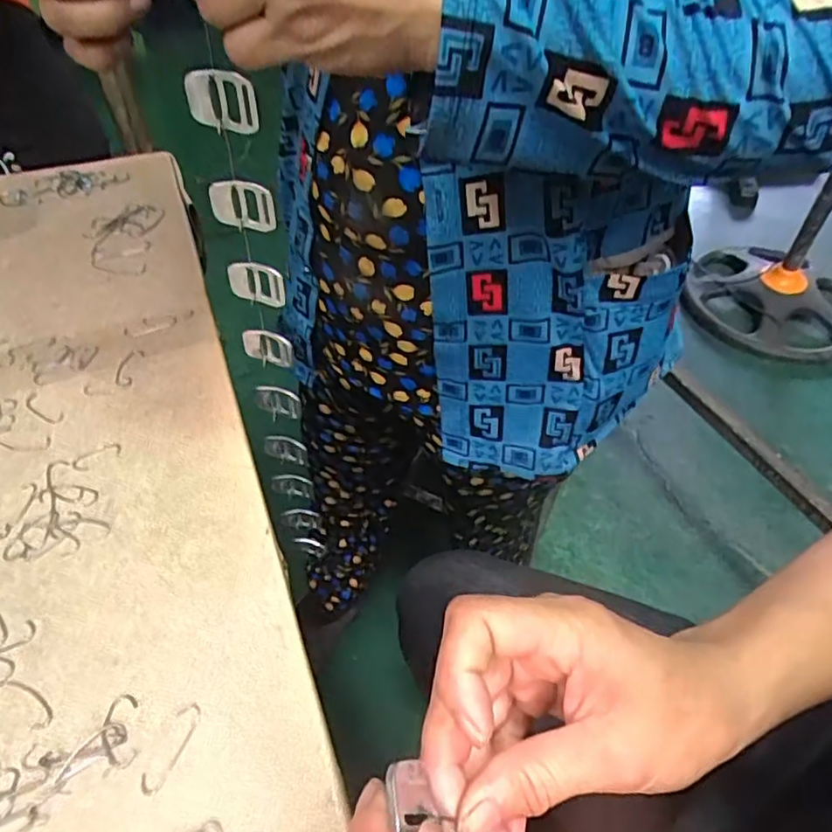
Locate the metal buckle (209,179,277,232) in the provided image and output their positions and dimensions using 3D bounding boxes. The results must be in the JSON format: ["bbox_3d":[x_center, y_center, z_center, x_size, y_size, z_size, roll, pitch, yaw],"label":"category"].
[{"bbox_3d":[-0.101,-0.122,0.362,0.040,0.031,0.004,10,50,9],"label":"metal buckle"}]

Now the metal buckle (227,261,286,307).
[{"bbox_3d":[-0.101,-0.084,0.397,0.037,0.029,0.004,9,50,8],"label":"metal buckle"}]

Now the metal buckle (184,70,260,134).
[{"bbox_3d":[-0.099,-0.160,0.319,0.041,0.029,0.005,16,51,13],"label":"metal buckle"}]

